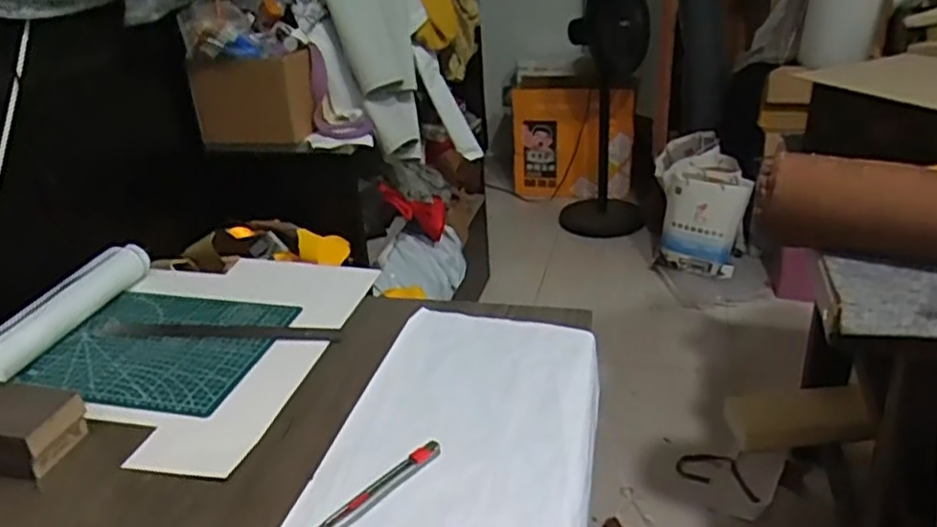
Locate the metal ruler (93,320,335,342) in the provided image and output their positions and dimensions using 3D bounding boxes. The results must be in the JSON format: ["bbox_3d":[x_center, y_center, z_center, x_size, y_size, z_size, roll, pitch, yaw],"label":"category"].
[{"bbox_3d":[-0.308,0.082,0.851,0.313,0.005,0.031,0,25,7],"label":"metal ruler"}]

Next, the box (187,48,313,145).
[{"bbox_3d":[-0.394,-0.311,1.307,0.204,0.156,0.113,6,28,17],"label":"box"}]

